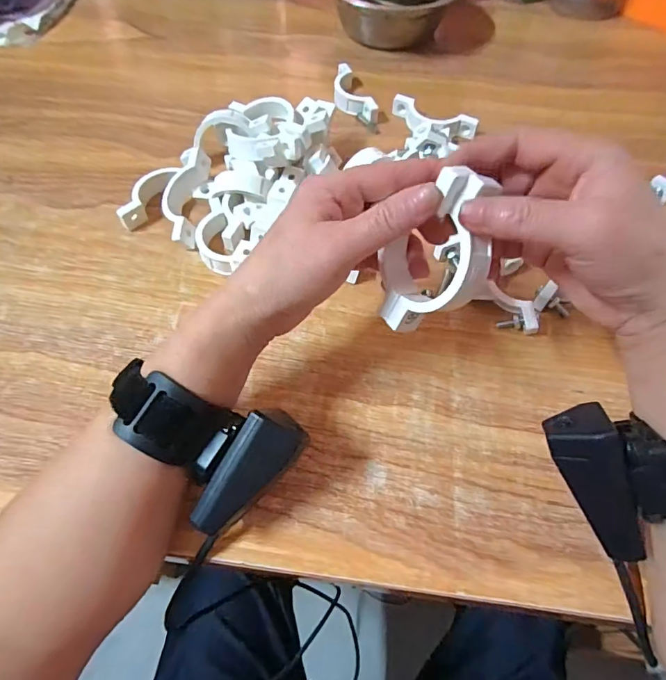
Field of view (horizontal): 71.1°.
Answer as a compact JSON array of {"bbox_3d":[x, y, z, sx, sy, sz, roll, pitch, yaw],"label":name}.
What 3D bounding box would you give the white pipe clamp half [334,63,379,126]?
[{"bbox_3d":[0.017,-0.250,0.482,0.030,0.023,0.082,-18,59,-12],"label":"white pipe clamp half"}]

